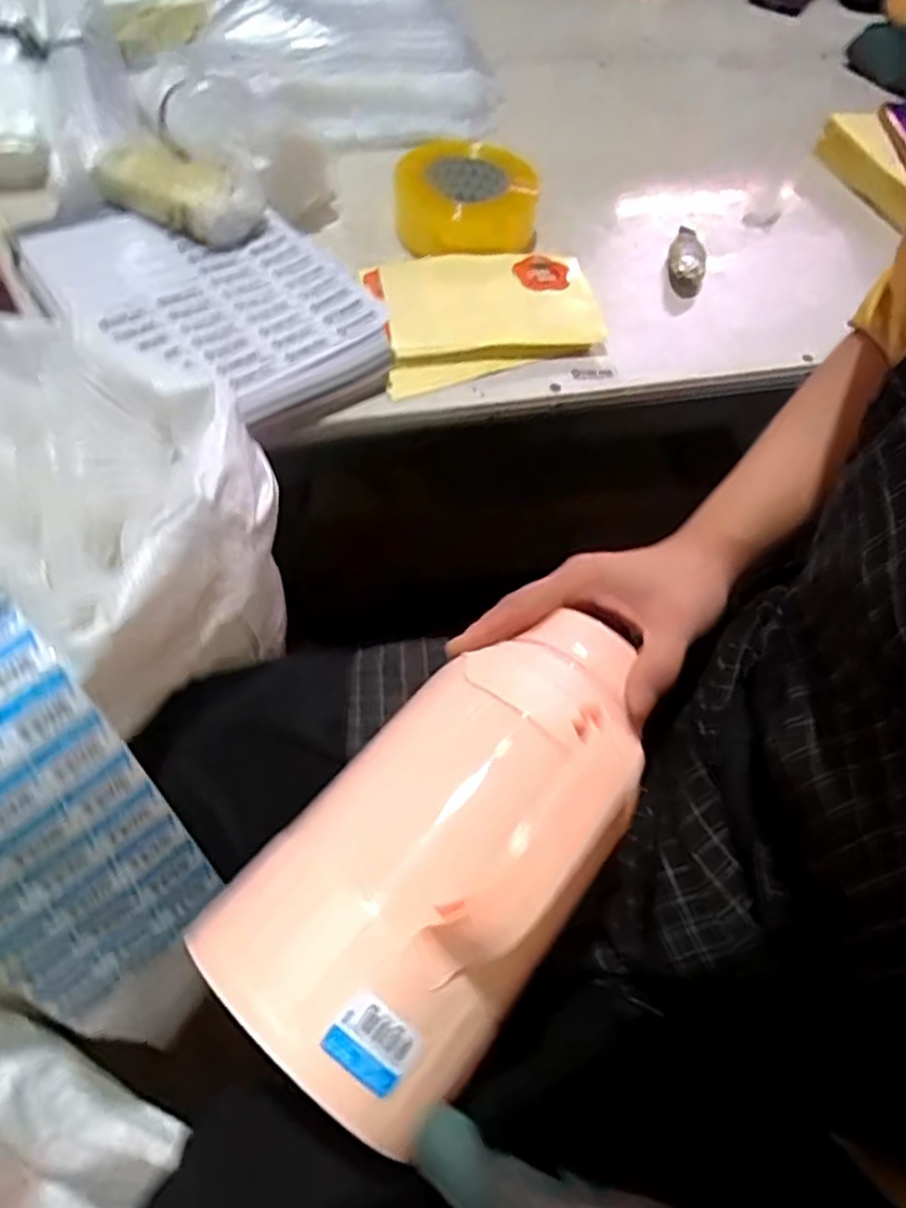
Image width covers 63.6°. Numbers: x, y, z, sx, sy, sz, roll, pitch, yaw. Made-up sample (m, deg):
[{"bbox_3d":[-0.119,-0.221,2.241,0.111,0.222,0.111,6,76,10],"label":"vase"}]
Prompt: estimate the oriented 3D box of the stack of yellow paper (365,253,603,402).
[{"bbox_3d":[0.030,-0.262,0.644,0.206,0.024,0.145,-14,61,-12],"label":"stack of yellow paper"}]

